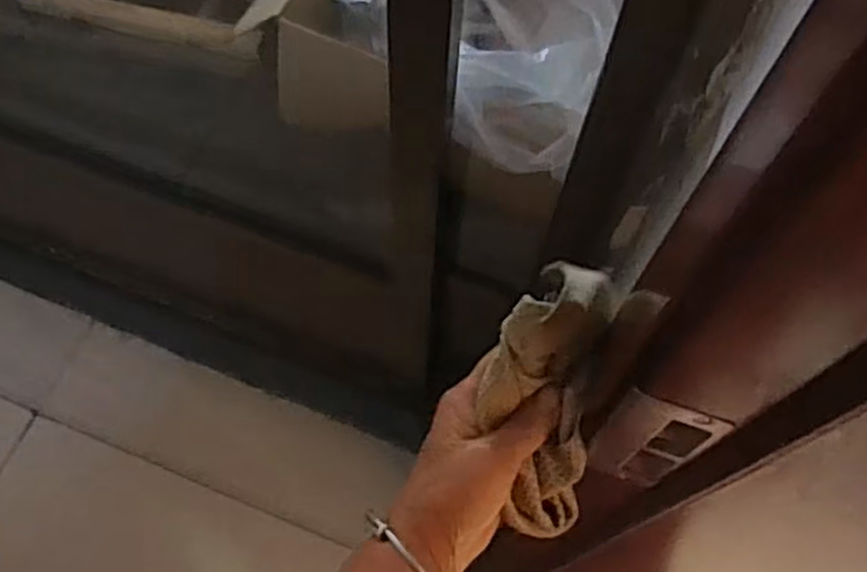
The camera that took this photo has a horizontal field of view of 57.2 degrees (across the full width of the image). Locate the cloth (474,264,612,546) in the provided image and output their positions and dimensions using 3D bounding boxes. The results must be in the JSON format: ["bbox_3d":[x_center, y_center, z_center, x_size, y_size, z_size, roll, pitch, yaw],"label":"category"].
[{"bbox_3d":[0.057,0.065,0.413,0.058,0.036,0.150,1,109,-1],"label":"cloth"}]

